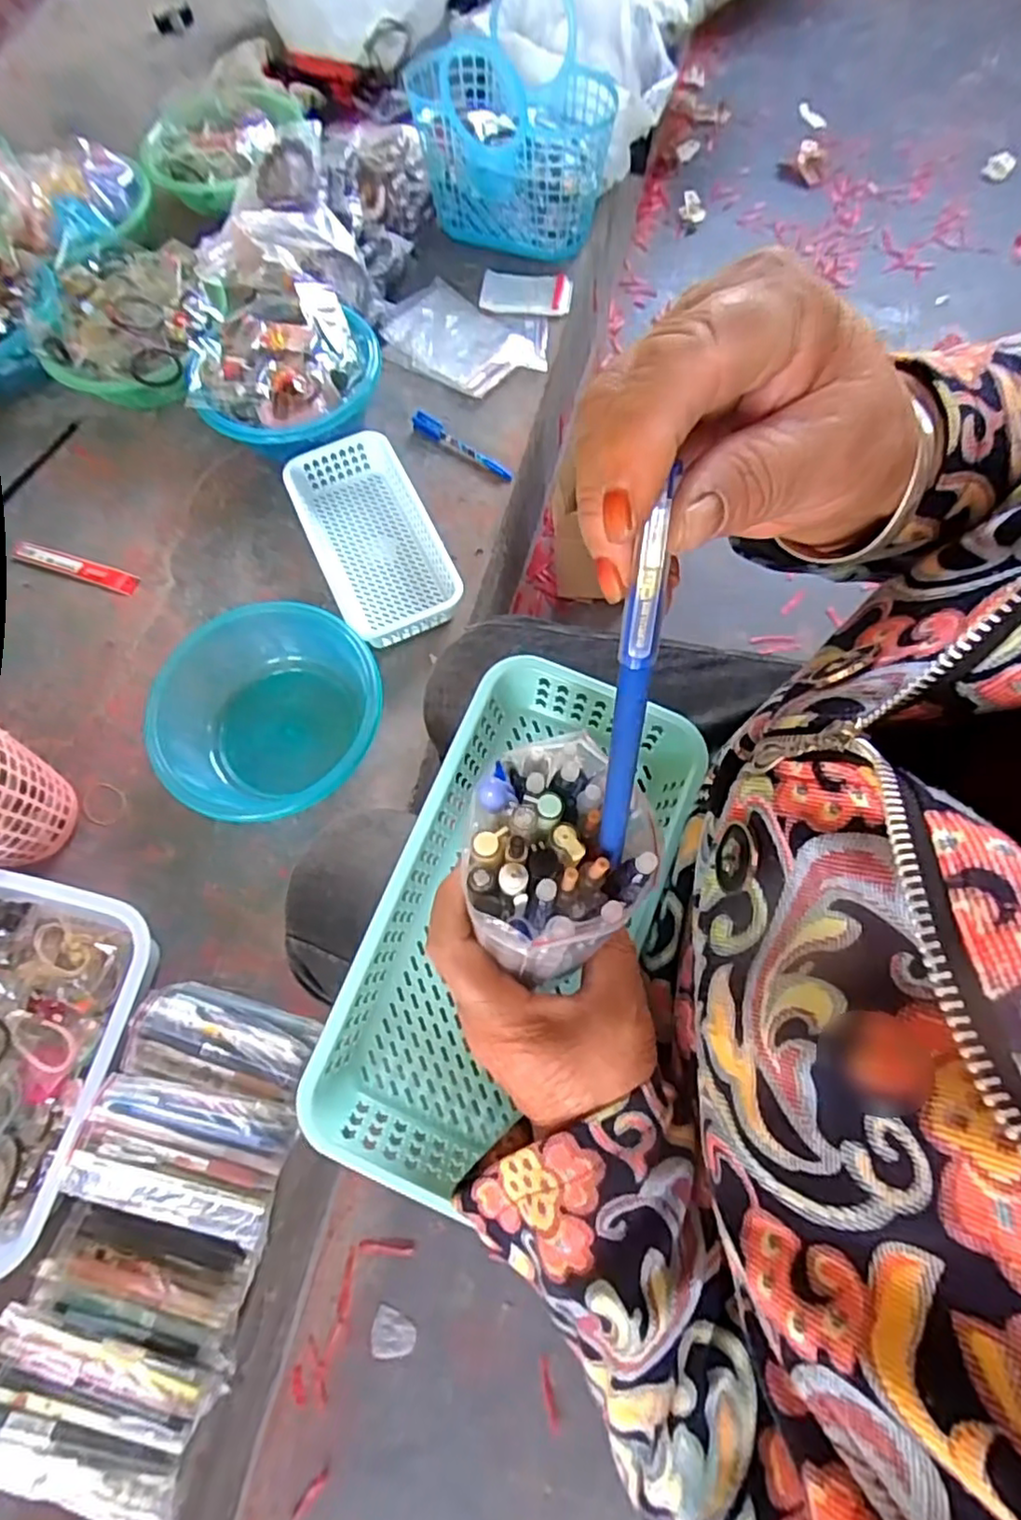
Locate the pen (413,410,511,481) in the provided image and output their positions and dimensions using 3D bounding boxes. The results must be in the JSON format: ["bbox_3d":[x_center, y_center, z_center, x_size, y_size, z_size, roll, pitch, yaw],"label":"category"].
[{"bbox_3d":[-0.059,-0.387,0.807,0.148,0.018,0.023,33,75,16],"label":"pen"}]

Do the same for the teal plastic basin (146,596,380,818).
[{"bbox_3d":[-0.238,-0.040,0.662,0.201,0.082,0.213,-2,68,4],"label":"teal plastic basin"}]

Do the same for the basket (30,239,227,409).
[{"bbox_3d":[-0.477,-0.569,0.857,0.222,0.088,0.241,10,70,9],"label":"basket"}]

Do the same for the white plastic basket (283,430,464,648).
[{"bbox_3d":[-0.152,-0.252,0.752,0.141,0.051,0.263,-26,68,-5],"label":"white plastic basket"}]

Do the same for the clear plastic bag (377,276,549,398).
[{"bbox_3d":[-0.059,-0.565,0.876,0.217,0.017,0.153,28,72,14],"label":"clear plastic bag"}]

